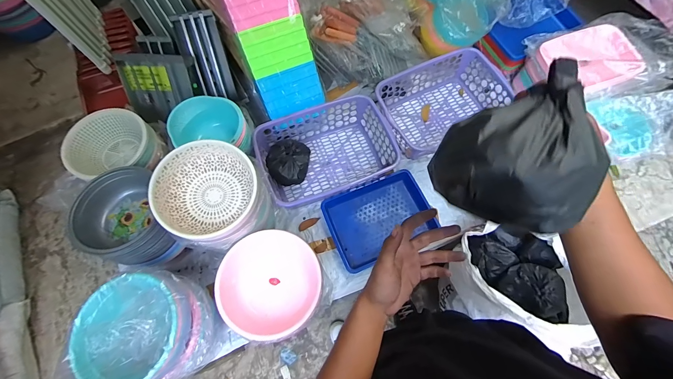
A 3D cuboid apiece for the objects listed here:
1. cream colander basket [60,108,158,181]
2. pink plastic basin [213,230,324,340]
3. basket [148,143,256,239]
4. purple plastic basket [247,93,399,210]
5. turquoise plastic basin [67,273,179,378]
[{"bbox_3d":[-0.670,-0.128,0.916,0.205,0.128,0.195,0,69,1],"label":"cream colander basket"},{"bbox_3d":[-0.174,0.251,0.802,0.258,0.105,0.253,0,69,1],"label":"pink plastic basin"},{"bbox_3d":[-0.324,0.005,0.765,0.235,0.098,0.236,0,69,1],"label":"basket"},{"bbox_3d":[-0.040,-0.141,1.053,0.436,0.153,0.288,-21,70,-7],"label":"purple plastic basket"},{"bbox_3d":[-0.460,0.312,0.667,0.217,0.072,0.224,0,69,1],"label":"turquoise plastic basin"}]

